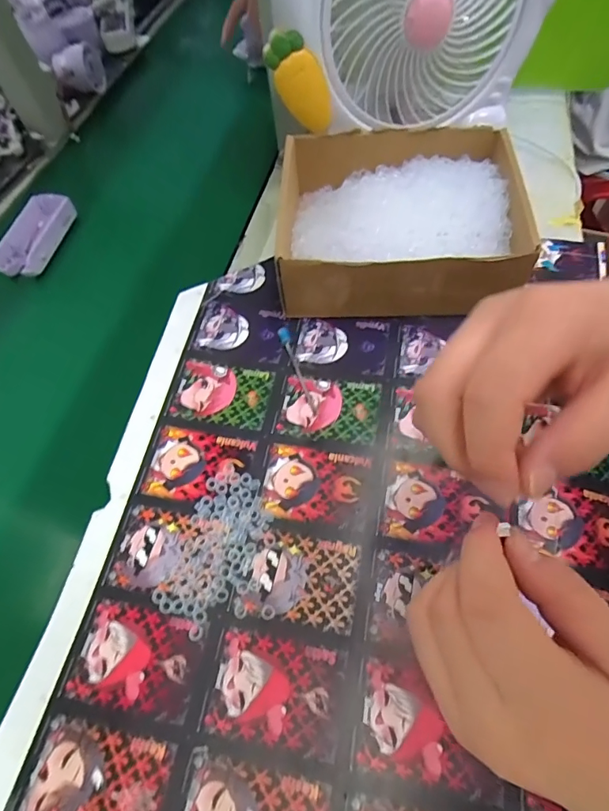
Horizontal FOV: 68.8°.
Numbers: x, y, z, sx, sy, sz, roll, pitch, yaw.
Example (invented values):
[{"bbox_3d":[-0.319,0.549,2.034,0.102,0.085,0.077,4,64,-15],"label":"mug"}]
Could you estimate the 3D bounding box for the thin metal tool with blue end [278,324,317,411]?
[{"bbox_3d":[-0.007,-0.033,0.383,0.011,0.009,0.090,-16,61,-6],"label":"thin metal tool with blue end"}]

